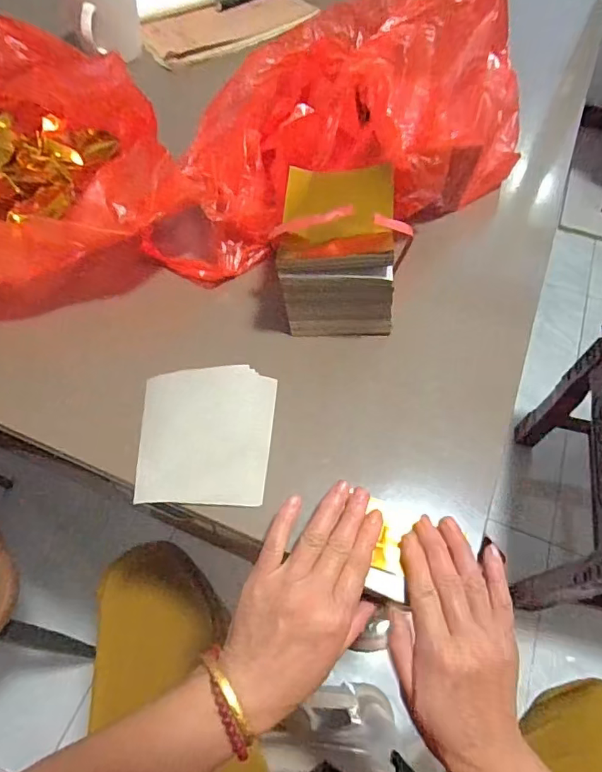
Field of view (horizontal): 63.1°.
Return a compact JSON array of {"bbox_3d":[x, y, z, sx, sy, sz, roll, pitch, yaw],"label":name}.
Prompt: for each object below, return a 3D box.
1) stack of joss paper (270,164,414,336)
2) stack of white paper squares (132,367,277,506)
[{"bbox_3d":[0.033,-0.115,0.417,0.106,0.102,0.101,5,60,1],"label":"stack of joss paper"},{"bbox_3d":[-0.075,0.036,0.389,0.103,0.009,0.113,2,60,-1],"label":"stack of white paper squares"}]

